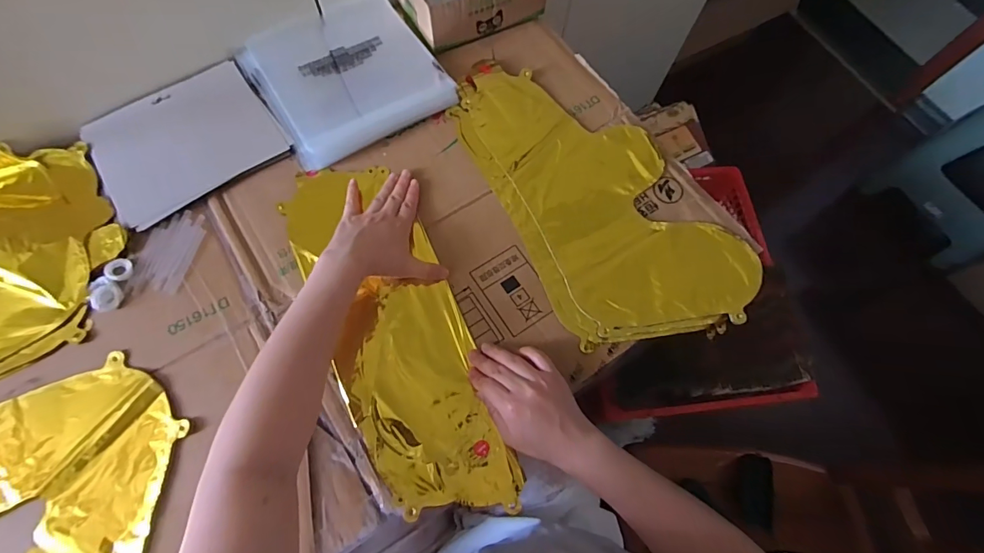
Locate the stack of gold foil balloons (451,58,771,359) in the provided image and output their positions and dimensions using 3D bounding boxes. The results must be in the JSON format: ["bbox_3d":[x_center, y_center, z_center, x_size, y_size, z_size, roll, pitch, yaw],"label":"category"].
[{"bbox_3d":[0.118,-0.106,0.544,0.223,0.015,0.417,-29,74,-12],"label":"stack of gold foil balloons"}]

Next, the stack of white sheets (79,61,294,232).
[{"bbox_3d":[-0.375,-0.168,0.542,0.199,0.006,0.171,-36,76,-14],"label":"stack of white sheets"}]

